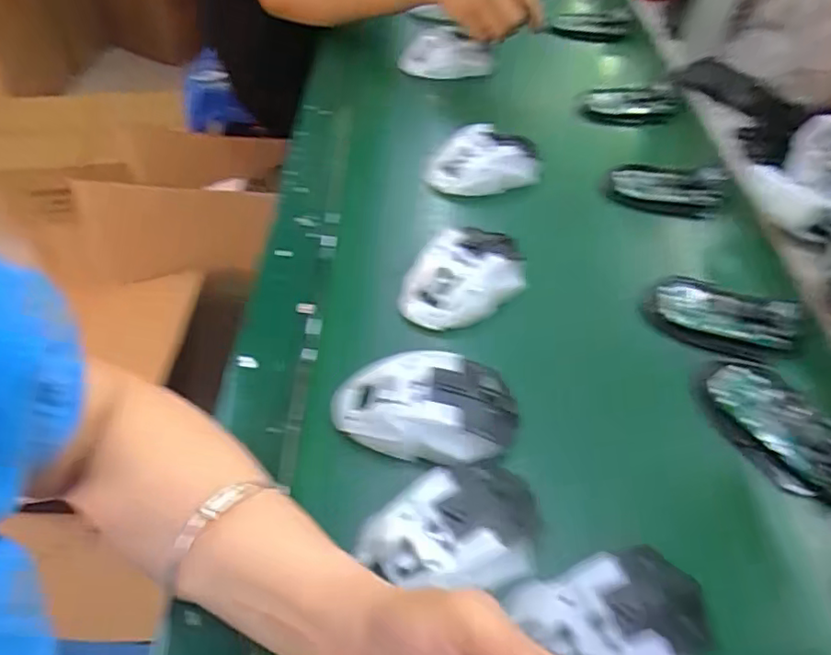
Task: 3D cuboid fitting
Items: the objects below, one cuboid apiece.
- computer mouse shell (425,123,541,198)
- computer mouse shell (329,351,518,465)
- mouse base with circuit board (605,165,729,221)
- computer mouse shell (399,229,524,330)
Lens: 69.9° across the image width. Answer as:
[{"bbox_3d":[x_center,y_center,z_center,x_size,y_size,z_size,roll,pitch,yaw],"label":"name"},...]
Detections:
[{"bbox_3d":[0.067,-0.155,0.559,0.110,0.037,0.069,-2,49,-6],"label":"computer mouse shell"},{"bbox_3d":[0.005,0.051,0.376,0.114,0.033,0.065,6,49,0],"label":"computer mouse shell"},{"bbox_3d":[0.238,-0.130,0.562,0.110,0.019,0.058,10,49,4],"label":"mouse base with circuit board"},{"bbox_3d":[0.040,-0.040,0.461,0.067,0.037,0.108,37,56,25],"label":"computer mouse shell"}]

